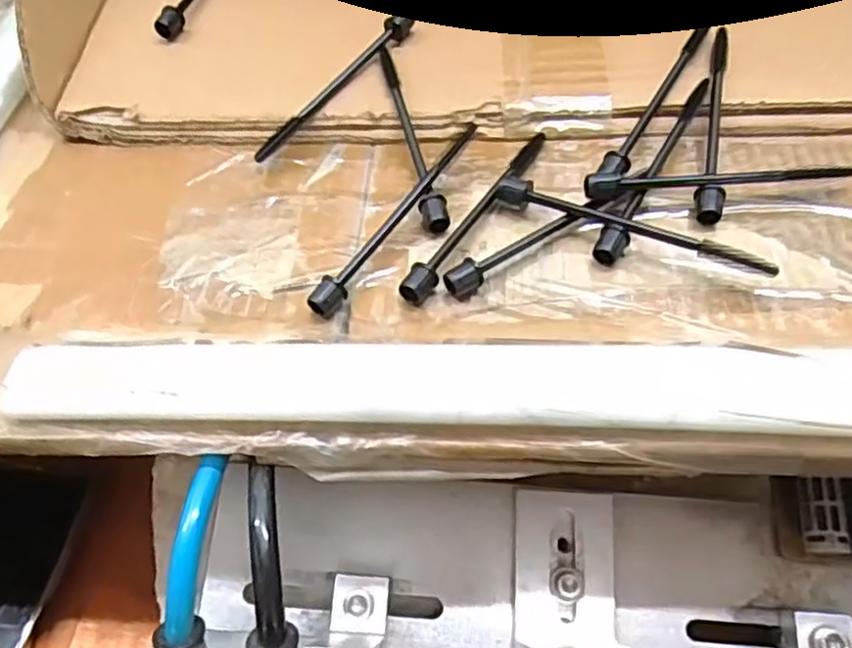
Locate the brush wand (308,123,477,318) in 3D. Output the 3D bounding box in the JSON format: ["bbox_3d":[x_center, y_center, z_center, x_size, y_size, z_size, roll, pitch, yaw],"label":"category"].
[{"bbox_3d":[-0.010,-0.040,0.257,0.008,0.014,0.100,27,61,21],"label":"brush wand"}]

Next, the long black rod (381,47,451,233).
[{"bbox_3d":[-0.005,-0.079,0.279,0.010,0.010,0.100,-11,62,-4],"label":"long black rod"}]

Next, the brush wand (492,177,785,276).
[{"bbox_3d":[0.072,-0.034,0.246,0.098,0.015,0.008,21,59,18],"label":"brush wand"}]

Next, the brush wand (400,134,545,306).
[{"bbox_3d":[0.020,-0.045,0.260,0.008,0.010,0.102,25,60,20],"label":"brush wand"}]

